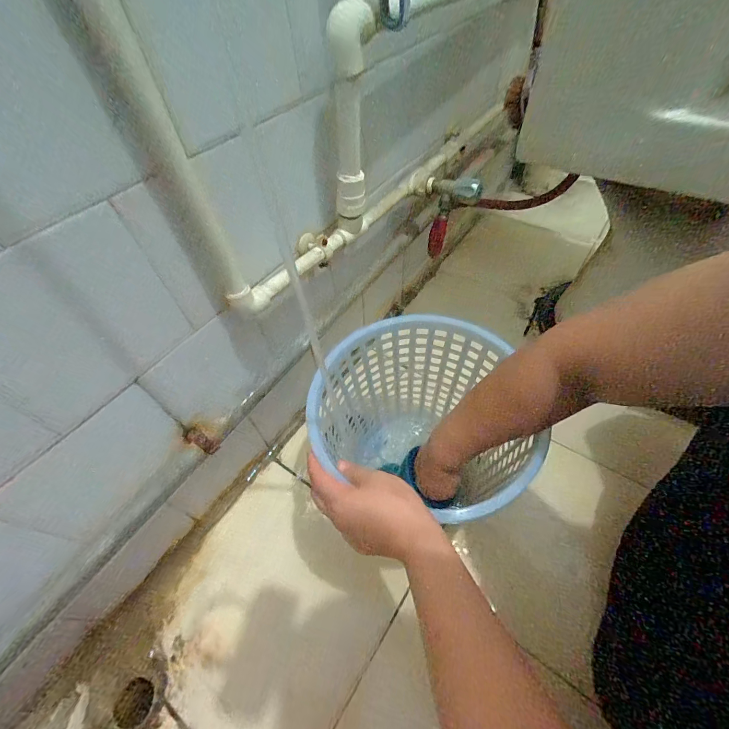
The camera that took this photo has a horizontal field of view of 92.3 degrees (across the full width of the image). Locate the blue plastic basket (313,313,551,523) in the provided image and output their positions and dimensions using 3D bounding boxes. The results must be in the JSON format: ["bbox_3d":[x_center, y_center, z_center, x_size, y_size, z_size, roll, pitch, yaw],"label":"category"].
[{"bbox_3d":[0.071,0.099,0.499,0.244,0.245,0.236,1,55,-1],"label":"blue plastic basket"}]

